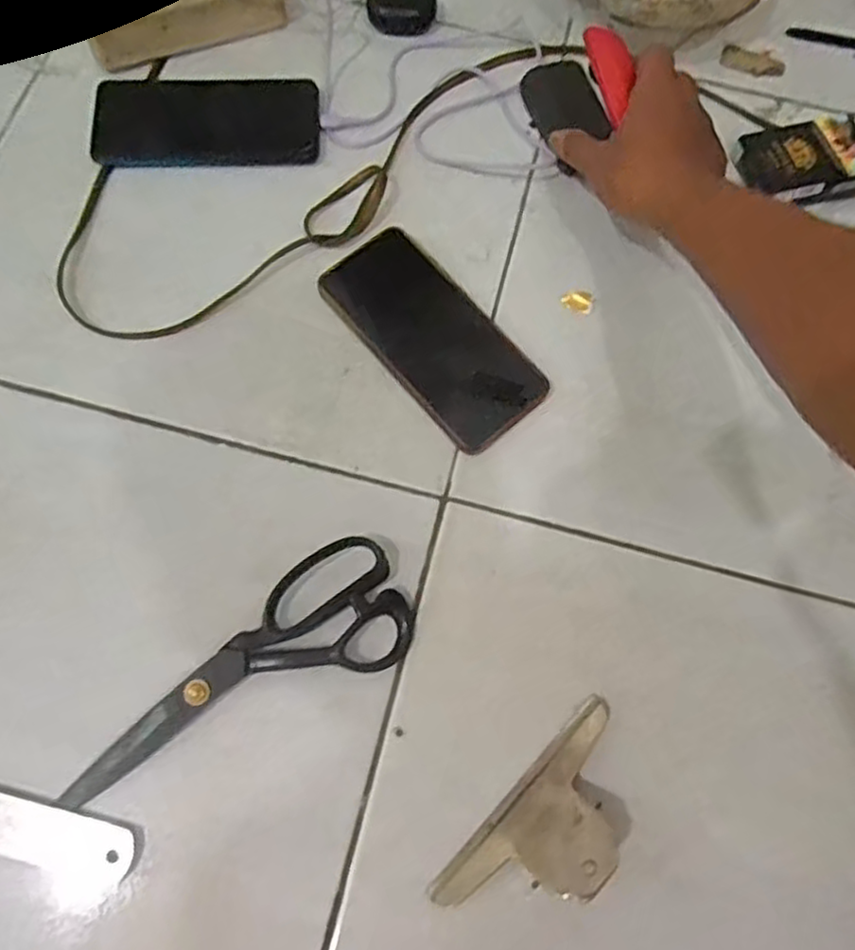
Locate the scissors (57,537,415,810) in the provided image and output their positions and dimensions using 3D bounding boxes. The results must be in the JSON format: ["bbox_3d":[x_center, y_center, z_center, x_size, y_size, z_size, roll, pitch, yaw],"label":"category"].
[{"bbox_3d":[-0.116,0.112,0.412,0.216,0.016,0.078,-24,75,-9],"label":"scissors"}]

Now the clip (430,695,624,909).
[{"bbox_3d":[0.071,0.195,0.381,0.058,0.035,0.140,42,76,10],"label":"clip"}]

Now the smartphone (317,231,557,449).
[{"bbox_3d":[0.004,-0.099,0.483,0.080,0.013,0.168,-39,78,-12],"label":"smartphone"}]

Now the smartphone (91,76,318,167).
[{"bbox_3d":[-0.169,-0.272,0.535,0.169,0.013,0.079,-5,73,-3],"label":"smartphone"}]

